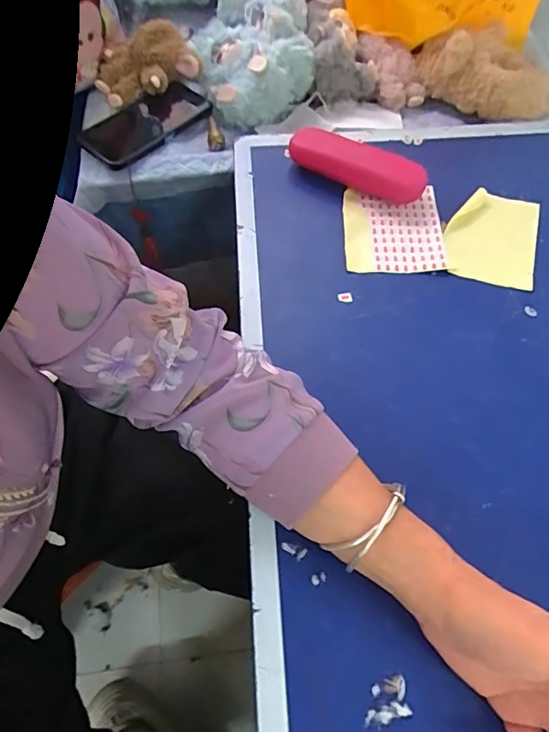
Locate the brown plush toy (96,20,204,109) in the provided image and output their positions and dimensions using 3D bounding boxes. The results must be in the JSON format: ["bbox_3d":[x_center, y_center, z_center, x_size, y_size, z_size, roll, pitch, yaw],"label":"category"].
[{"bbox_3d":[-0.162,-0.375,0.617,0.119,0.048,0.075,-28,66,-13],"label":"brown plush toy"}]

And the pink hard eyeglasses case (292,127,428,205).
[{"bbox_3d":[0.087,-0.214,0.530,0.150,0.036,0.048,29,66,14],"label":"pink hard eyeglasses case"}]

